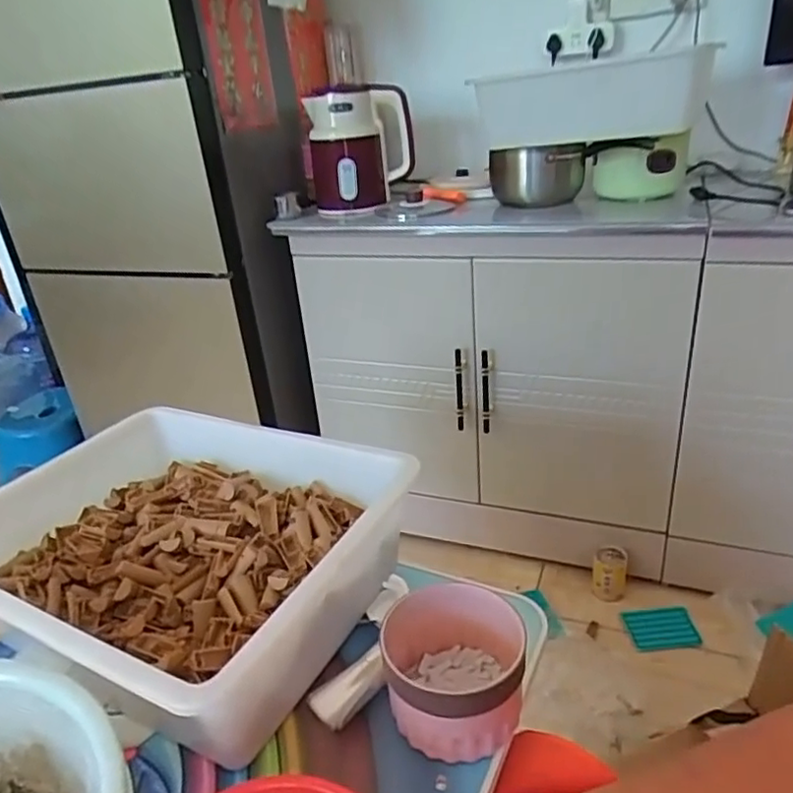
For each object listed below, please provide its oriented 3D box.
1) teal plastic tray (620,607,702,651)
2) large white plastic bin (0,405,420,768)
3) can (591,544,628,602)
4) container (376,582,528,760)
[{"bbox_3d":[0.500,0.438,1.179,0.127,0.013,0.087,-5,27,-3],"label":"teal plastic tray"},{"bbox_3d":[-0.224,0.151,0.637,0.405,0.112,0.319,9,31,29],"label":"large white plastic bin"},{"bbox_3d":[0.439,0.367,1.290,0.067,0.090,0.069,4,28,20],"label":"can"},{"bbox_3d":[0.048,0.224,0.519,0.108,0.080,0.117,-5,27,2],"label":"container"}]

